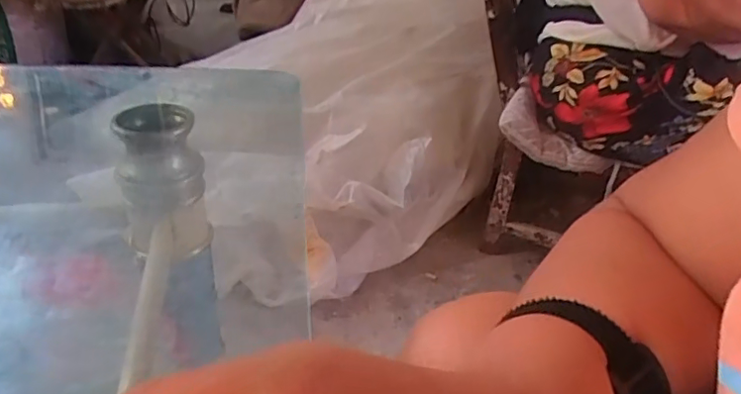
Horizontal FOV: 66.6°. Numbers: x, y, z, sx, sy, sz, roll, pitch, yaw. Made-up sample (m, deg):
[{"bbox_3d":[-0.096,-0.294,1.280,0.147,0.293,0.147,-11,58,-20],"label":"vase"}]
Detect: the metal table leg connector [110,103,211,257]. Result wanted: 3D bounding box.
[{"bbox_3d":[-0.192,-0.009,0.531,0.074,0.134,0.077,-10,34,-20],"label":"metal table leg connector"}]

